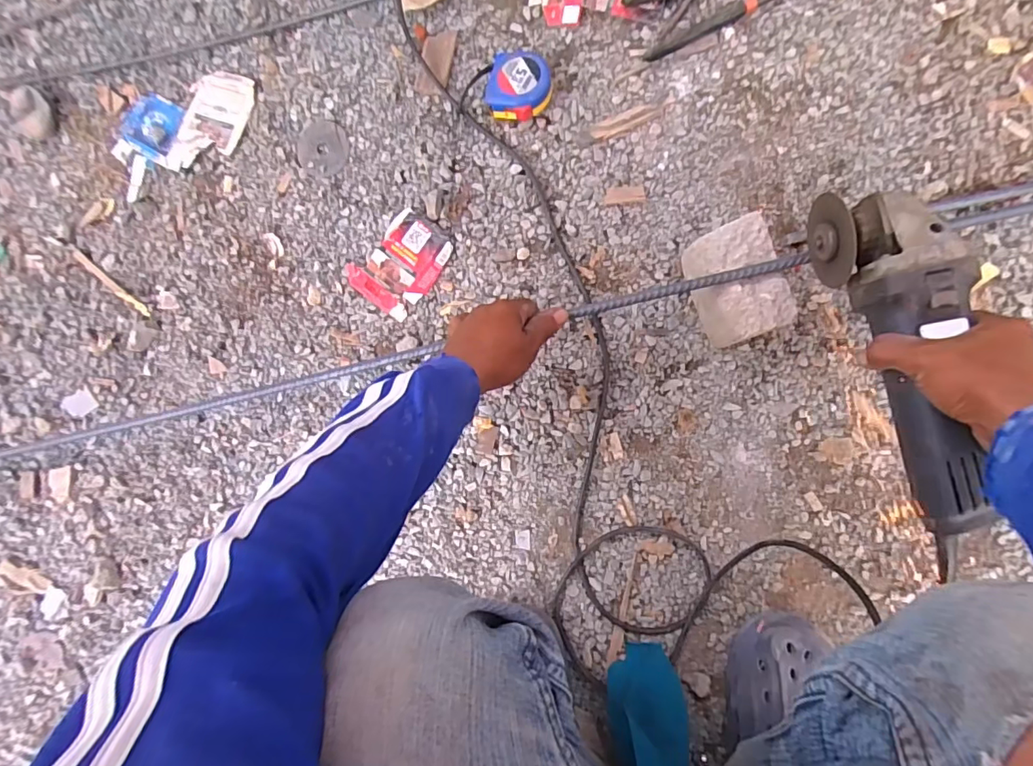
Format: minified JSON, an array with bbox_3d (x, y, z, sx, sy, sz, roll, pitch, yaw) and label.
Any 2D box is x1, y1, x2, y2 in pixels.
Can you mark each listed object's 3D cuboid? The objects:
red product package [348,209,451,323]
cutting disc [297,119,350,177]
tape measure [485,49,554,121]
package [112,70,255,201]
[{"bbox_3d":[-0.135,-0.140,0.596,0.090,0.011,0.111,36,94,8],"label":"red product package"},{"bbox_3d":[-0.232,-0.281,0.617,0.068,0.004,0.064,0,89,9],"label":"cutting disc"},{"bbox_3d":[0.000,-0.328,0.574,0.071,0.038,0.068,-1,86,8],"label":"tape measure"},{"bbox_3d":[-0.416,-0.321,0.644,0.190,0.004,0.113,-17,83,6],"label":"package"}]

